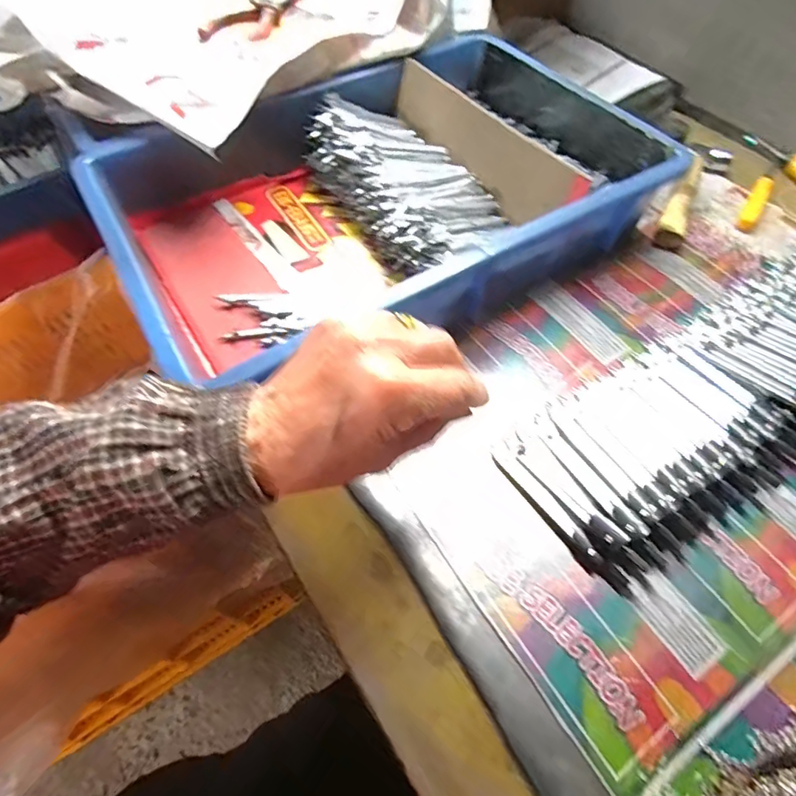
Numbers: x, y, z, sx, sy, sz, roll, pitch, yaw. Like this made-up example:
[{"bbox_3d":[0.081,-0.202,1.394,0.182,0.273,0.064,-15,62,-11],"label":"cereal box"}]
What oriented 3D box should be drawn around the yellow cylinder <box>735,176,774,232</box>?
[{"bbox_3d":[0.342,-0.187,0.465,0.016,0.010,0.073,31,63,17],"label":"yellow cylinder"}]

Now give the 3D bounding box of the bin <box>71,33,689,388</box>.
[{"bbox_3d":[-0.023,-0.193,0.436,0.426,0.091,0.318,-28,62,-16],"label":"bin"}]

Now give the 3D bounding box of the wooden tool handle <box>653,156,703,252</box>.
[{"bbox_3d":[0.268,-0.186,0.460,0.025,0.015,0.112,24,61,14],"label":"wooden tool handle"}]

